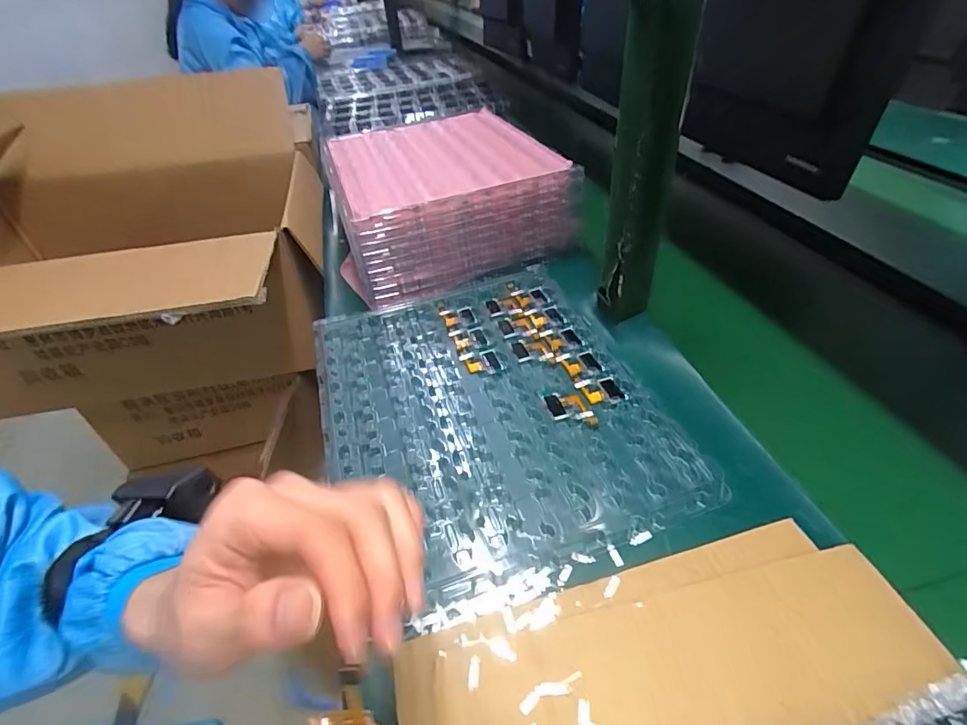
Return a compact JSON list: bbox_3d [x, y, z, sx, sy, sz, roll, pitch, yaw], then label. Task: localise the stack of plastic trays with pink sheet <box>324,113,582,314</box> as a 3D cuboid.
[{"bbox_3d":[-0.067,-0.247,0.734,0.300,0.125,0.345,-17,43,-14],"label":"stack of plastic trays with pink sheet"}]

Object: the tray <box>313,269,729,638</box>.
[{"bbox_3d":[-0.004,0.035,0.478,0.290,0.020,0.360,-15,40,-11],"label":"tray"}]

